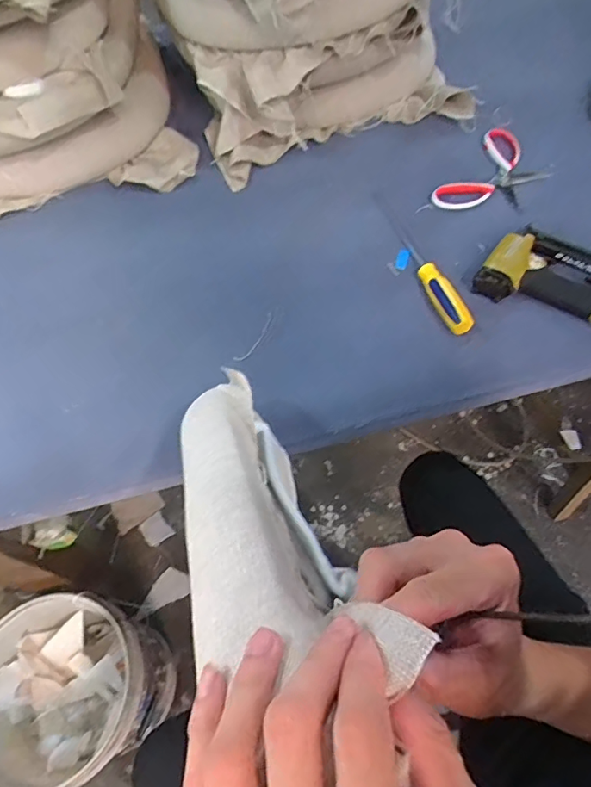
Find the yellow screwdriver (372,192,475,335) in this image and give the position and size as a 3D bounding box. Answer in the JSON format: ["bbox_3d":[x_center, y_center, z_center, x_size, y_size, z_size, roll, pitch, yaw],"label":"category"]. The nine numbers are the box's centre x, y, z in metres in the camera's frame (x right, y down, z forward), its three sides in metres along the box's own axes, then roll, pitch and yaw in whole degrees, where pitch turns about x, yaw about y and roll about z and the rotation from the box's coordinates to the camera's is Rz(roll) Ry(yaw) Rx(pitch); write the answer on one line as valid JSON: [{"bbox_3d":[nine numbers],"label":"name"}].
[{"bbox_3d":[0.176,-0.187,0.722,0.031,0.035,0.268,-17,61,-5],"label":"yellow screwdriver"}]

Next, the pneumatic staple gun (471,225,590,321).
[{"bbox_3d":[0.371,-0.137,0.670,0.252,0.056,0.115,23,65,17],"label":"pneumatic staple gun"}]

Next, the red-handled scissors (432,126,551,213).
[{"bbox_3d":[0.313,-0.337,0.802,0.125,0.030,0.206,32,67,20],"label":"red-handled scissors"}]

